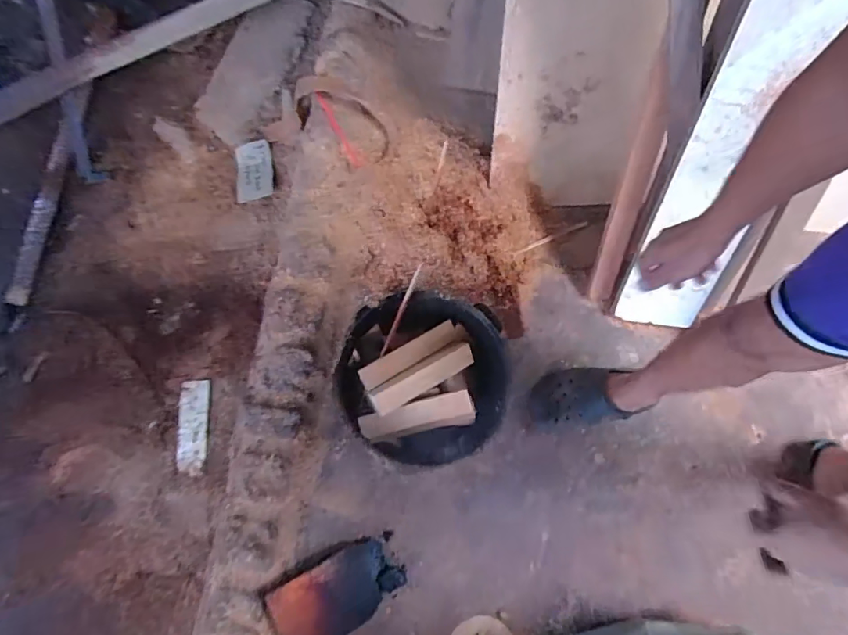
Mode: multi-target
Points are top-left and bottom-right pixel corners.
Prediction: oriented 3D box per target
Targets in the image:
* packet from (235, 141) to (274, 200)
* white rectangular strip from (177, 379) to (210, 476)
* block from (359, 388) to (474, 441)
[{"bbox_3d":[-0.429,-0.371,1.263,0.101,0.010,0.154,-11,80,14],"label":"packet"},{"bbox_3d":[-0.540,0.254,1.172,0.070,0.006,0.210,-3,78,2],"label":"white rectangular strip"},{"bbox_3d":[-0.011,0.154,0.774,0.175,0.037,0.048,-10,75,-9],"label":"block"}]

